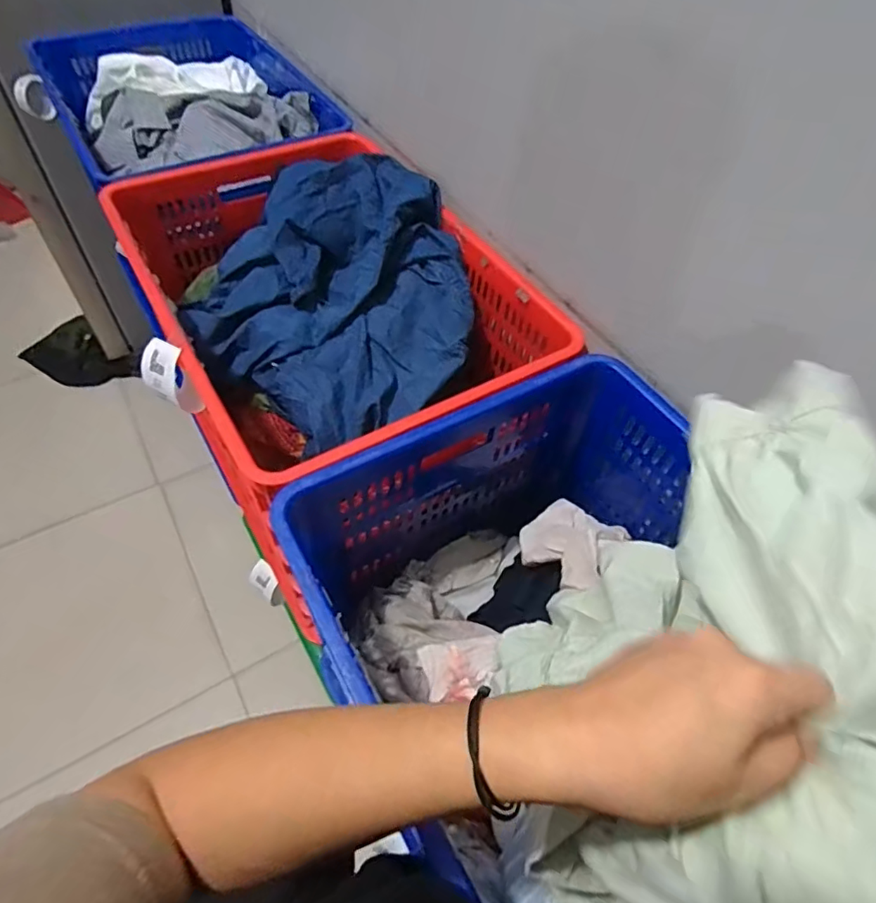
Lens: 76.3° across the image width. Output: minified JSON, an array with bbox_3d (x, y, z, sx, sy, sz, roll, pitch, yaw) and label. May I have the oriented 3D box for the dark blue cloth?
[{"bbox_3d":[-0.125,-0.223,0.774,0.355,0.175,0.340,40,60,22],"label":"dark blue cloth"}]

